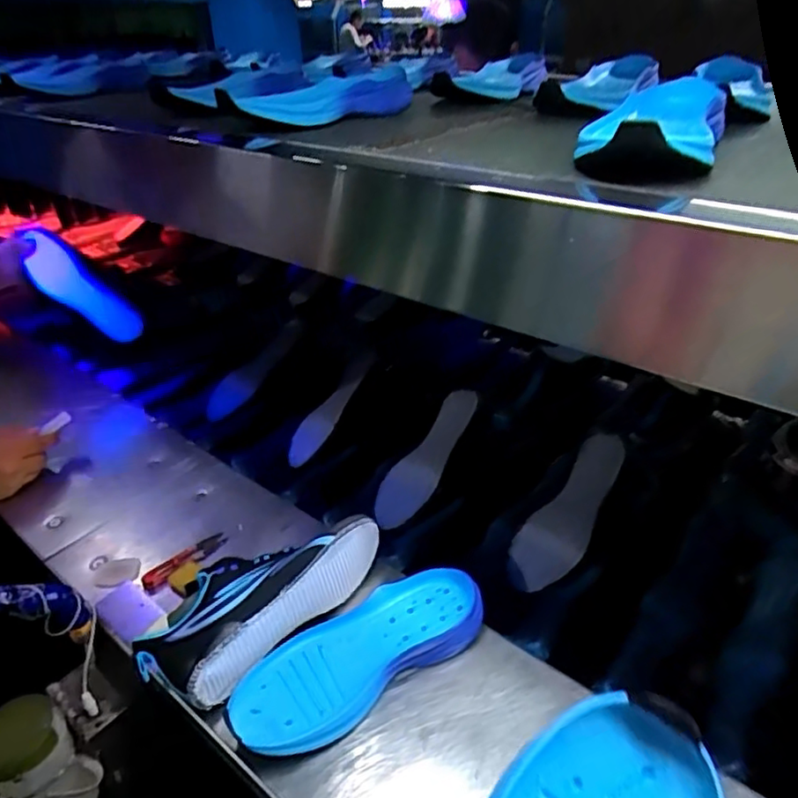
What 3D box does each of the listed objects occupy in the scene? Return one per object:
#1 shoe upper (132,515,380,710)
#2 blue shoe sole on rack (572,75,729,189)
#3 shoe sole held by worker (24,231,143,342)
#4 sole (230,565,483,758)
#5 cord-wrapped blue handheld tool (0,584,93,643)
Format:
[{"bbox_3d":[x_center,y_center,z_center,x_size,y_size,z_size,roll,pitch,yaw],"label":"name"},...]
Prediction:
[{"bbox_3d":[-0.131,0.192,0.602,0.097,0.097,0.239,29,42,35],"label":"shoe upper"},{"bbox_3d":[0.219,-0.222,0.498,0.082,0.041,0.265,17,37,22],"label":"blue shoe sole on rack"},{"bbox_3d":[-0.531,-0.177,1.011,0.214,0.099,0.020,42,31,-16],"label":"shoe sole held by worker"},{"bbox_3d":[-0.033,0.236,0.561,0.248,0.035,0.099,-19,39,-28],"label":"sole"},{"bbox_3d":[-0.329,0.195,0.568,0.026,0.138,0.039,18,64,23],"label":"cord-wrapped blue handheld tool"}]

